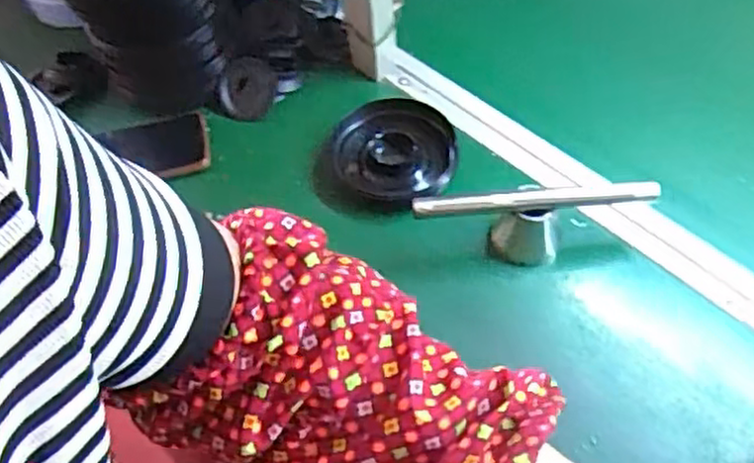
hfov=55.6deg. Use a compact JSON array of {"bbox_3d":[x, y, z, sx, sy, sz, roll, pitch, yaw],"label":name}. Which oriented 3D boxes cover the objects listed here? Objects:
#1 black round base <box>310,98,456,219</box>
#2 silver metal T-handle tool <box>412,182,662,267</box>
[{"bbox_3d":[0.009,-0.074,0.684,0.133,0.028,0.120,-40,63,-21],"label":"black round base"},{"bbox_3d":[0.133,-0.006,0.611,0.200,0.069,0.037,-6,56,0],"label":"silver metal T-handle tool"}]

